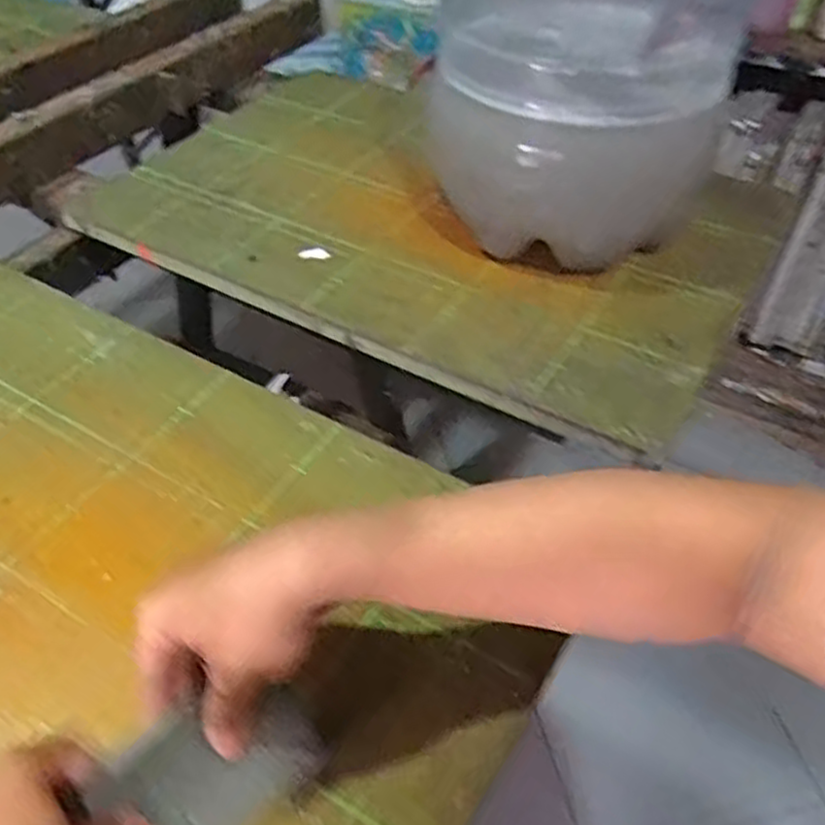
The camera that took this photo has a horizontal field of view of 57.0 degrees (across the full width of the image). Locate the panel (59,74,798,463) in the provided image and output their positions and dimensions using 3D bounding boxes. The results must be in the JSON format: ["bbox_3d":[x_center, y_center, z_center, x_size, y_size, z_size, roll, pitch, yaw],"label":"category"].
[{"bbox_3d":[-0.003,-0.201,0.727,0.629,0.013,0.369,24,50,21],"label":"panel"}]

